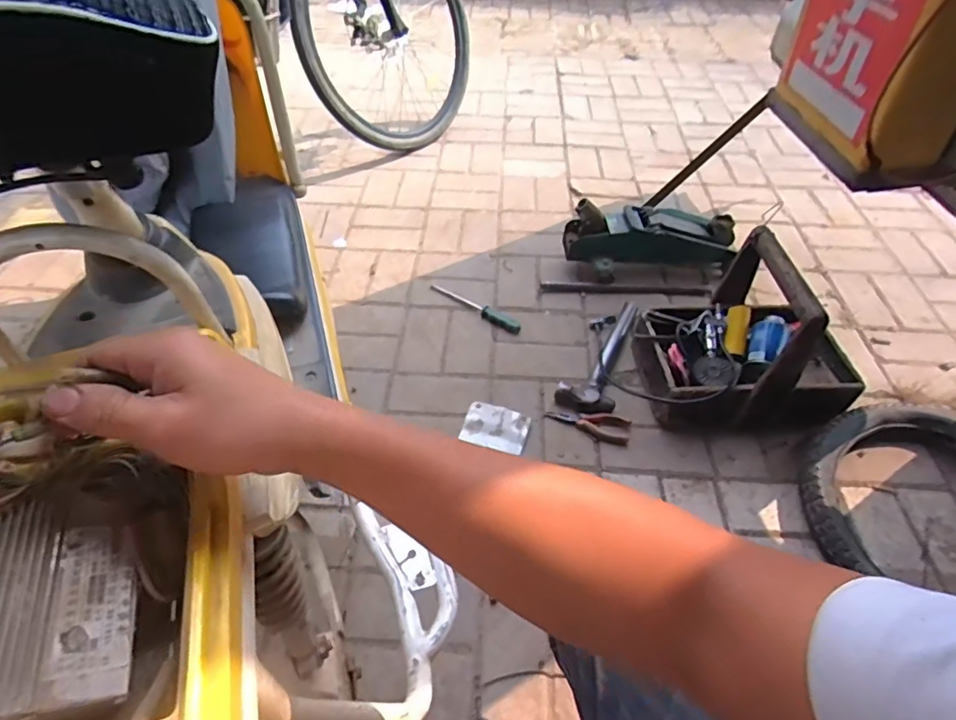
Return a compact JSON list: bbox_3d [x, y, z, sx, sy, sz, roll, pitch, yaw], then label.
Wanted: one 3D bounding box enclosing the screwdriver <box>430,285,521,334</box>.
[{"bbox_3d":[-0.006,-0.122,1.197,0.235,0.024,0.034,30,54,24],"label":"screwdriver"}]

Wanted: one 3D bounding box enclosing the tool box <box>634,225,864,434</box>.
[{"bbox_3d":[0.501,-0.036,0.979,0.368,0.303,0.262,7,50,4],"label":"tool box"}]

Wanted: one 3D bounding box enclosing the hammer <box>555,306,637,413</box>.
[{"bbox_3d":[0.261,-0.023,1.098,0.110,0.057,0.313,21,52,15],"label":"hammer"}]

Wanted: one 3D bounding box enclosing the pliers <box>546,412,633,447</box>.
[{"bbox_3d":[0.202,0.121,0.991,0.149,0.022,0.054,9,48,7],"label":"pliers"}]

